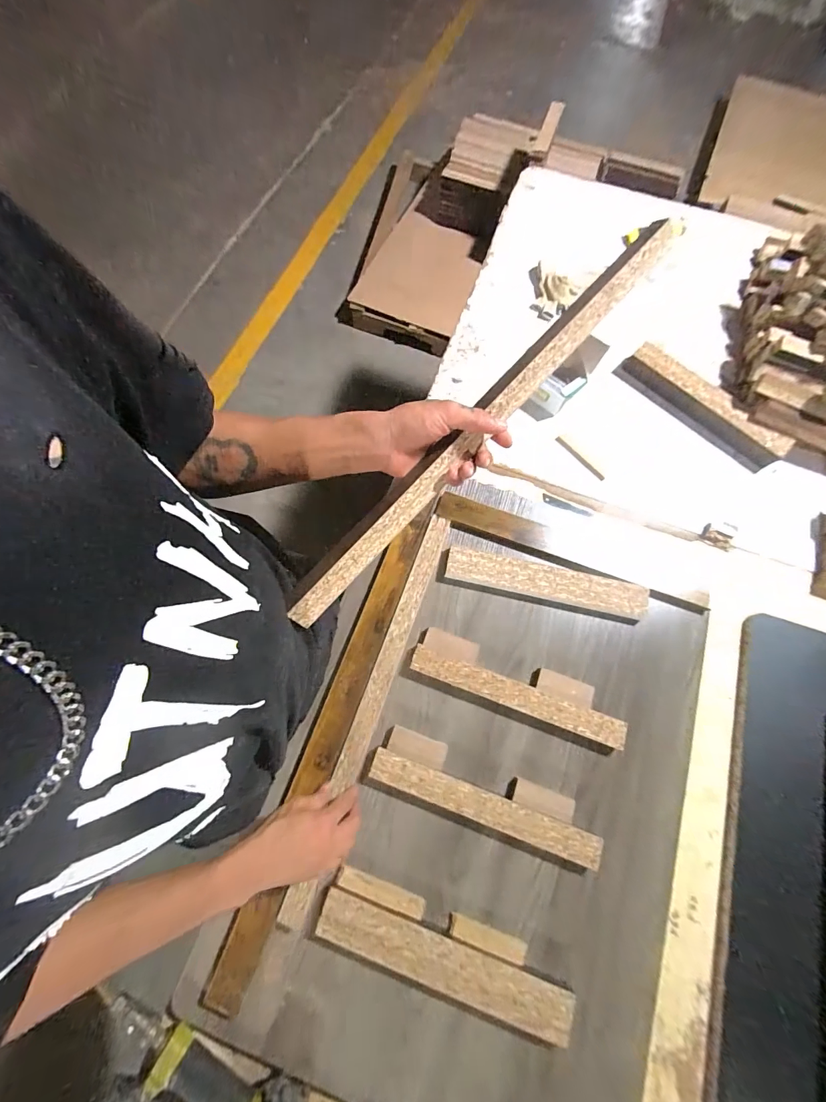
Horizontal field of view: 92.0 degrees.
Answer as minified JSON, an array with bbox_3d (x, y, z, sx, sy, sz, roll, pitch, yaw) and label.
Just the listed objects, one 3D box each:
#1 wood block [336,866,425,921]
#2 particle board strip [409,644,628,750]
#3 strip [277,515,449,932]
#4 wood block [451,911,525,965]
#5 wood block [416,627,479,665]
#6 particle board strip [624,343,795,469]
[{"bbox_3d":[-0.040,0.436,0.511,0.114,0.015,0.023,19,74,6],"label":"wood block"},{"bbox_3d":[0.146,0.211,0.578,0.309,0.027,0.043,19,74,6],"label":"particle board strip"},{"bbox_3d":[-0.046,0.206,0.577,0.042,0.036,0.556,20,73,6],"label":"strip"},{"bbox_3d":[0.093,0.484,0.499,0.096,0.015,0.020,19,74,6],"label":"wood block"},{"bbox_3d":[0.054,0.145,0.605,0.089,0.024,0.034,16,74,5],"label":"wood block"},{"bbox_3d":[0.538,-0.274,0.734,0.313,0.039,0.052,43,78,12],"label":"particle board strip"}]

